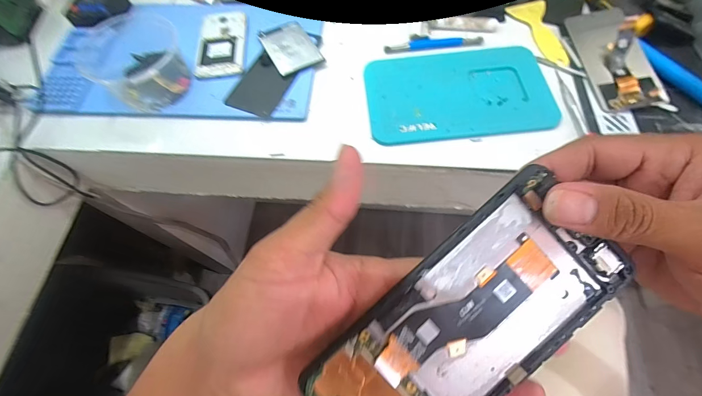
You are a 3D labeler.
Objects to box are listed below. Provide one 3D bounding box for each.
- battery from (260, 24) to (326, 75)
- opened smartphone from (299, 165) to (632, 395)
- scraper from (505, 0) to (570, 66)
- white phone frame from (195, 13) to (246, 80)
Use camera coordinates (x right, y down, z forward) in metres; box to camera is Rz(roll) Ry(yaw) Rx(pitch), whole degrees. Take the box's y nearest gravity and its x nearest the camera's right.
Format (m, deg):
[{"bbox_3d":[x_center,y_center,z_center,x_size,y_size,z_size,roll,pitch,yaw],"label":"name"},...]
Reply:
[{"bbox_3d":[-0.086,-0.210,0.457,0.062,0.008,0.092,-28,67,-9],"label":"battery"},{"bbox_3d":[0.053,0.062,0.156,0.152,0.006,0.075,-41,90,-3],"label":"opened smartphone"},{"bbox_3d":[0.267,-0.232,0.458,0.047,0.009,0.130,-10,65,-1],"label":"scraper"},{"bbox_3d":[-0.183,-0.220,0.465,0.065,0.008,0.119,-5,65,1],"label":"white phone frame"}]

